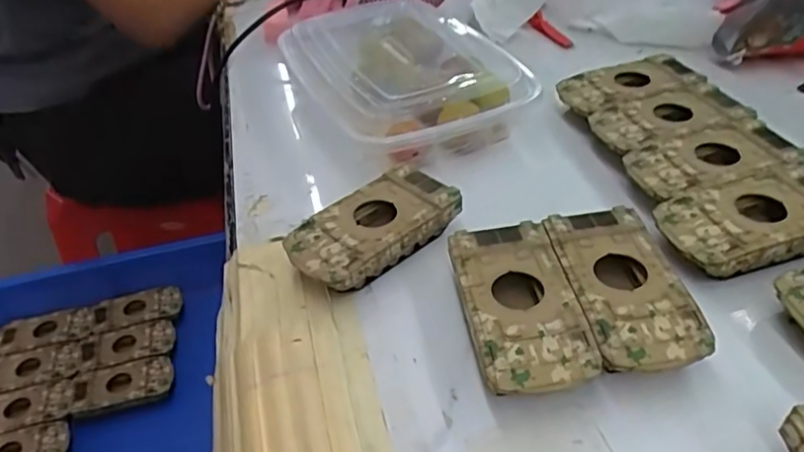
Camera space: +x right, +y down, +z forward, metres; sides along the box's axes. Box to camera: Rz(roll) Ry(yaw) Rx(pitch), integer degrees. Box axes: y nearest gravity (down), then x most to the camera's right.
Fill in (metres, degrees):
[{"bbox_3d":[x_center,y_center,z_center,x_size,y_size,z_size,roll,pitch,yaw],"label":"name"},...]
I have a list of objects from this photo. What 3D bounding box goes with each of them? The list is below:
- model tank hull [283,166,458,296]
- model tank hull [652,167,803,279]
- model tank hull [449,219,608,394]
[{"bbox_3d":[-0.016,0.003,0.341,0.093,0.025,0.047,-32,46,-28],"label":"model tank hull"},{"bbox_3d":[0.186,-0.002,0.321,0.096,0.017,0.049,-13,40,-8],"label":"model tank hull"},{"bbox_3d":[0.055,0.041,0.290,0.051,0.025,0.096,-8,39,-2],"label":"model tank hull"}]

